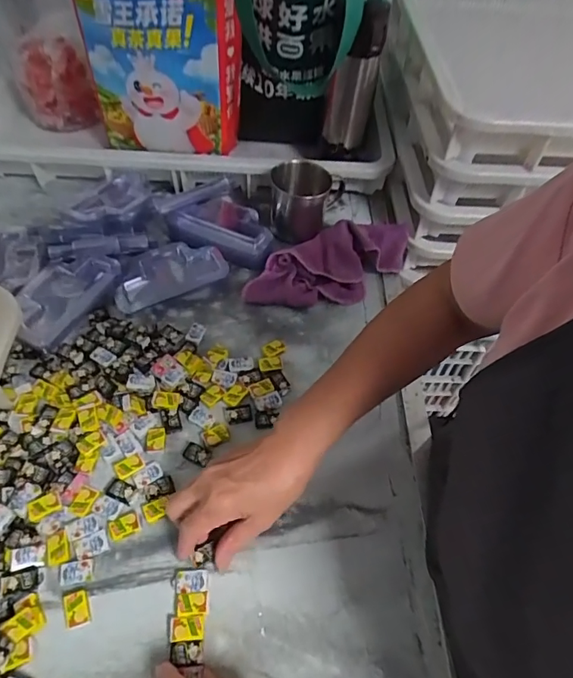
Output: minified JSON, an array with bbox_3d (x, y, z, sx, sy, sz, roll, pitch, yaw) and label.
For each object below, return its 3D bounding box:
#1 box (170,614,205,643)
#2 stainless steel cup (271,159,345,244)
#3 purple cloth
[{"bbox_3d":[-0.080,0.232,0.373,0.027,0.004,0.017,-1,54,-5],"label":"box"},{"bbox_3d":[0.031,-0.186,0.643,0.102,0.079,0.081,-4,54,-7],"label":"stainless steel cup"},{"bbox_3d":[0.058,-0.095,0.601,0.235,0.042,0.100,-13,55,-13],"label":"purple cloth"}]

